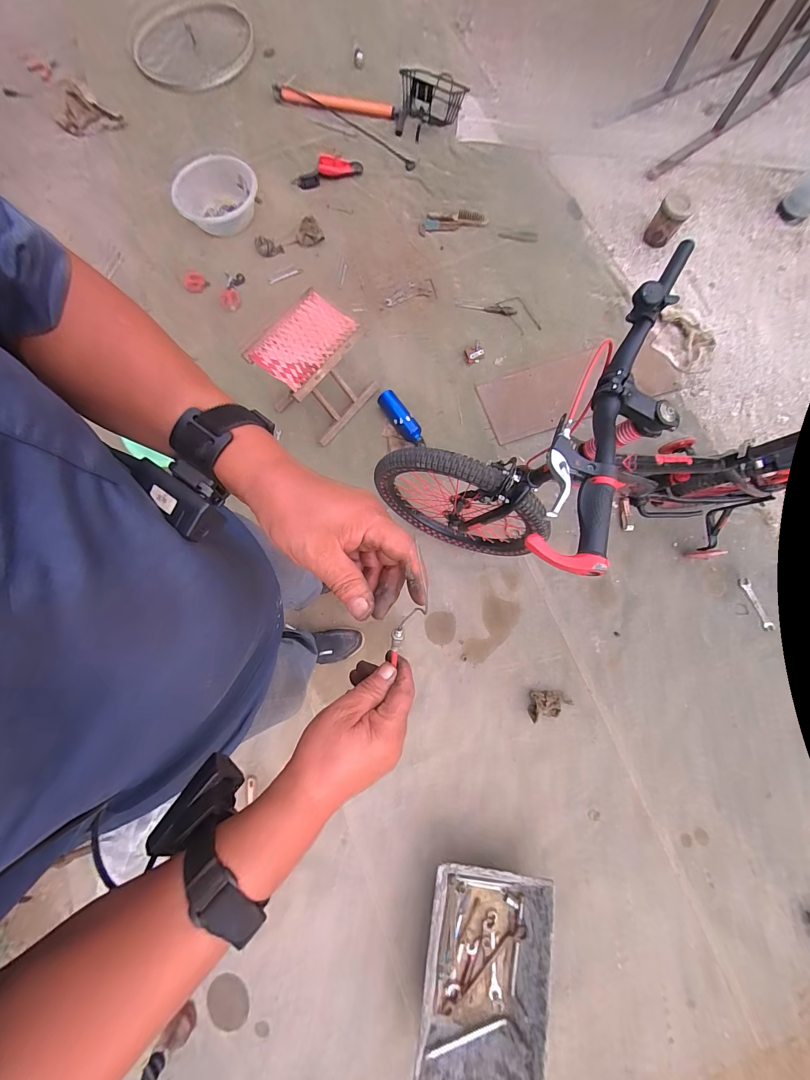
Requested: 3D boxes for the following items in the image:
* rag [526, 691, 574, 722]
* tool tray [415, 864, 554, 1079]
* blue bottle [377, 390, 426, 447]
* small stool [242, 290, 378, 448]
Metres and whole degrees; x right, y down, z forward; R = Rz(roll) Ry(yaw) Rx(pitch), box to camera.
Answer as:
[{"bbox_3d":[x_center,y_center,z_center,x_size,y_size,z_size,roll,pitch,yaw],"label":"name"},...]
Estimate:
[{"bbox_3d":[0.452,0.516,1.132,0.136,0.043,0.084,-5,78,0],"label":"rag"},{"bbox_3d":[0.212,1.114,0.948,0.315,0.131,0.427,8,79,2],"label":"tool tray"},{"bbox_3d":[-0.015,-0.443,1.324,0.071,0.066,0.234,-35,80,-6],"label":"blue bottle"},{"bbox_3d":[-0.286,-0.563,1.228,0.288,0.288,0.309,34,81,7],"label":"small stool"}]

